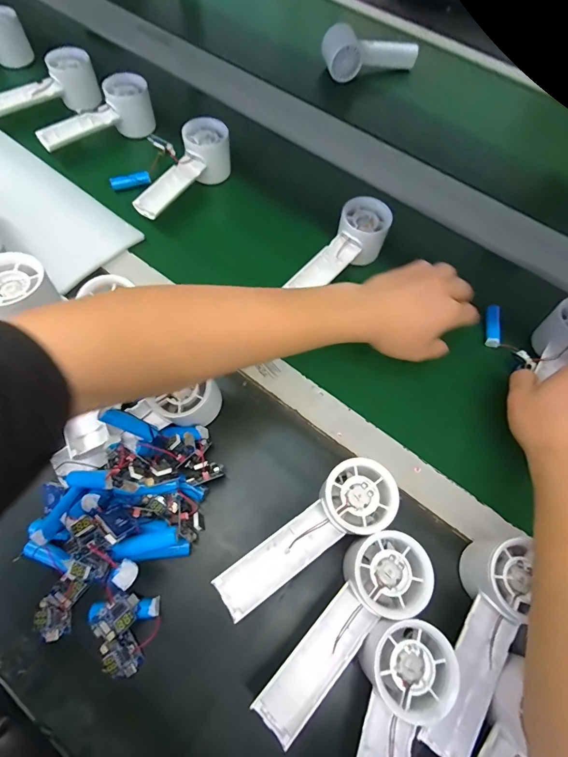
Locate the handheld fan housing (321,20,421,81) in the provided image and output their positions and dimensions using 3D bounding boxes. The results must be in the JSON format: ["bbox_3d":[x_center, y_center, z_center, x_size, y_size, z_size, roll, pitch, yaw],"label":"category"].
[{"bbox_3d":[0.143,-0.539,0.628,0.163,0.064,0.047,-10,67,-7],"label":"handheld fan housing"}]

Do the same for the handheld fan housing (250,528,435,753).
[{"bbox_3d":[0.041,0.182,0.280,0.159,0.046,0.060,-38,73,-17],"label":"handheld fan housing"}]

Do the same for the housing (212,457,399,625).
[{"bbox_3d":[0.018,0.129,0.306,0.160,0.053,0.058,-32,71,-15],"label":"housing"}]

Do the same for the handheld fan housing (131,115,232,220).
[{"bbox_3d":[-0.131,-0.264,0.479,0.052,0.051,0.156,36,69,13],"label":"handheld fan housing"}]

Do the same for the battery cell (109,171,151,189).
[{"bbox_3d":[-0.203,-0.263,0.497,0.051,0.012,0.016,-12,67,-8],"label":"battery cell"}]

